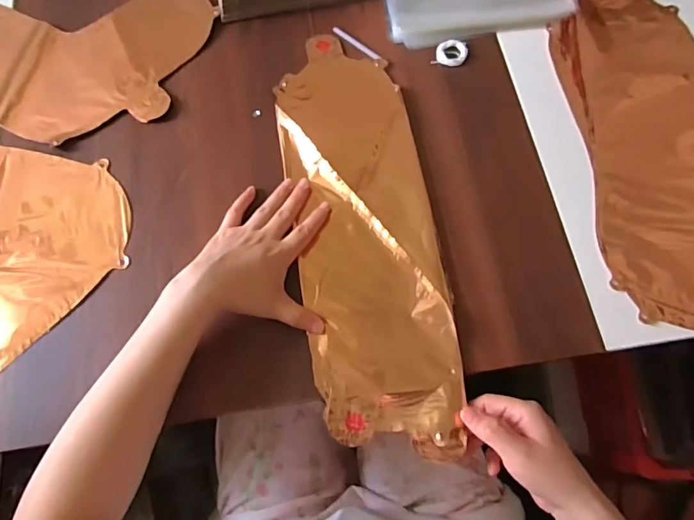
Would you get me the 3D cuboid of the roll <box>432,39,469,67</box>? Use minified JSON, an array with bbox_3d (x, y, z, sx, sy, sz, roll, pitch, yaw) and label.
[{"bbox_3d":[0.118,-0.232,0.526,0.035,0.005,0.035,18,71,8],"label":"roll"}]

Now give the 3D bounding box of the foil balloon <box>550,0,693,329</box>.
[{"bbox_3d":[0.347,-0.126,0.483,0.213,0.018,0.438,-4,69,0],"label":"foil balloon"}]

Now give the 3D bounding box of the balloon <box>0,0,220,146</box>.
[{"bbox_3d":[-0.384,-0.263,0.545,0.416,0.010,0.224,17,71,8],"label":"balloon"}]

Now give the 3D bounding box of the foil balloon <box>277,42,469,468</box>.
[{"bbox_3d":[0.015,-0.039,0.454,0.130,0.015,0.426,-9,70,-2],"label":"foil balloon"}]

